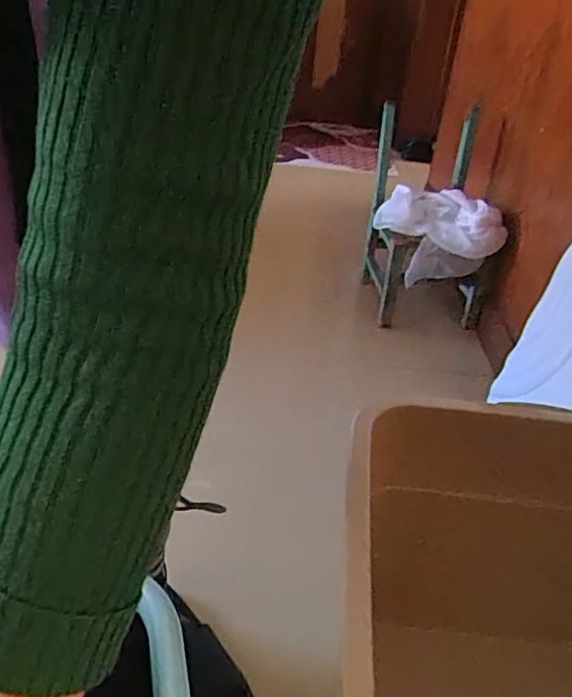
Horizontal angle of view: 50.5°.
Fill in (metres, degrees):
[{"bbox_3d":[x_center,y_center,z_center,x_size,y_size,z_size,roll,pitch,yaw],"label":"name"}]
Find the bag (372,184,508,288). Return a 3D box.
[{"bbox_3d":[0.384,-0.275,1.543,0.313,0.221,0.277,18,35,18],"label":"bag"}]

